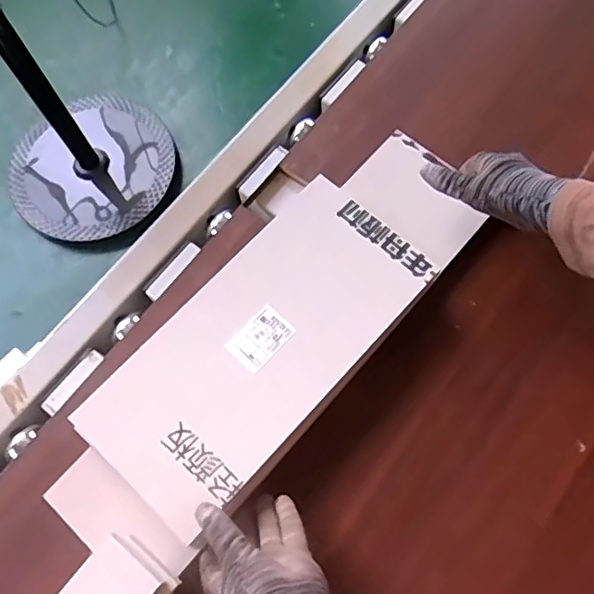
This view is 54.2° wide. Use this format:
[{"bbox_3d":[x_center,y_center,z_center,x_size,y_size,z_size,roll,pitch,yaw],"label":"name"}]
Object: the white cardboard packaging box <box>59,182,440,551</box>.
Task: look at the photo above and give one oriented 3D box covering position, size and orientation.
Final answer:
[{"bbox_3d":[-0.035,0.042,0.560,0.162,0.009,0.343,41,76,15],"label":"white cardboard packaging box"}]

